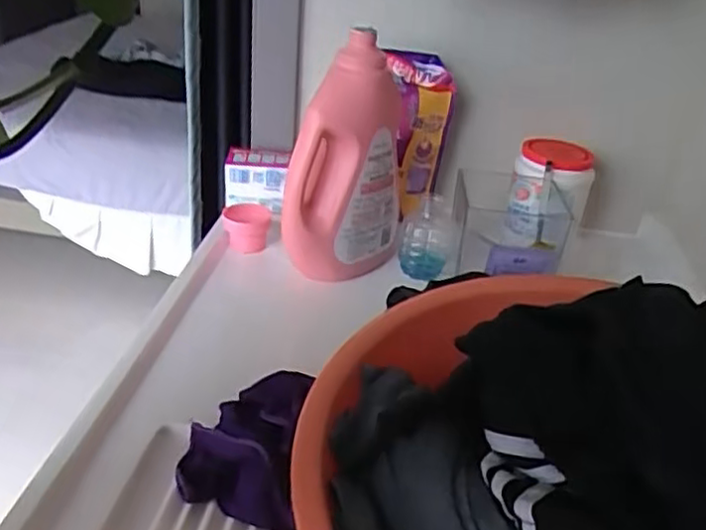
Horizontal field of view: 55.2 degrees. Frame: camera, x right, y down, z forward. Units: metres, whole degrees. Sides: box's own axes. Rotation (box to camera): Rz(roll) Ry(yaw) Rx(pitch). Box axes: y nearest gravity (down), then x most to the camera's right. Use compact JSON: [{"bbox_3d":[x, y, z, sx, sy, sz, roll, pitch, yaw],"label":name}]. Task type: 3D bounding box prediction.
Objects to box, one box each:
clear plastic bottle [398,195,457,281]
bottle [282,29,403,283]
[{"bbox_3d":[0.090,-0.039,0.792,0.060,0.093,0.070,10,30,8],"label":"clear plastic bottle"},{"bbox_3d":[-0.010,-0.119,0.751,0.146,0.276,0.085,-11,33,-26],"label":"bottle"}]

